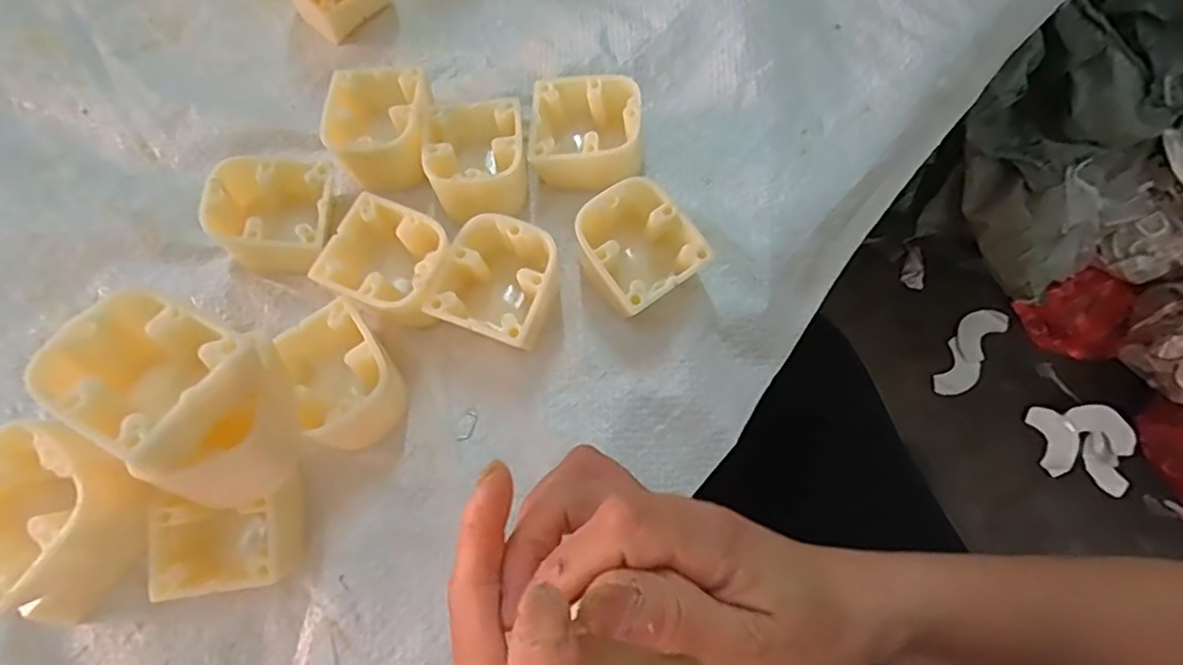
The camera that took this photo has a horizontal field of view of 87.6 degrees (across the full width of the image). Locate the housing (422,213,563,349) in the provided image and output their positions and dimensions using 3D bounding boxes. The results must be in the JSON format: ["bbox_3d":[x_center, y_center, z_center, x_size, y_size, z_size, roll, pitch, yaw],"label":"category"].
[{"bbox_3d":[-0.042,-0.022,0.295,0.052,0.033,0.056,19,72,8],"label":"housing"}]

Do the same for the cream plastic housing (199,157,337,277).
[{"bbox_3d":[-0.157,-0.057,0.309,0.054,0.034,0.053,-6,70,-1],"label":"cream plastic housing"}]

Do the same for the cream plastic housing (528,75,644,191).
[{"bbox_3d":[-0.003,-0.104,0.323,0.056,0.032,0.051,-2,70,0],"label":"cream plastic housing"}]

